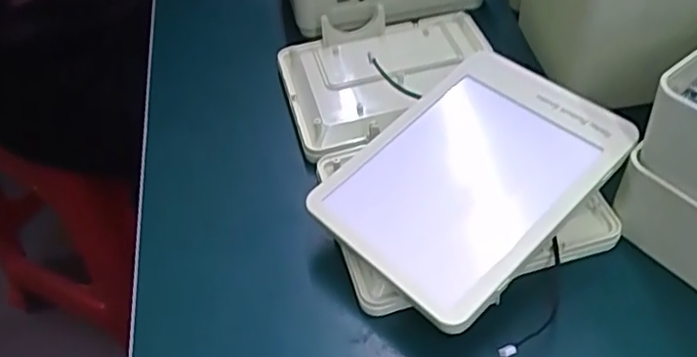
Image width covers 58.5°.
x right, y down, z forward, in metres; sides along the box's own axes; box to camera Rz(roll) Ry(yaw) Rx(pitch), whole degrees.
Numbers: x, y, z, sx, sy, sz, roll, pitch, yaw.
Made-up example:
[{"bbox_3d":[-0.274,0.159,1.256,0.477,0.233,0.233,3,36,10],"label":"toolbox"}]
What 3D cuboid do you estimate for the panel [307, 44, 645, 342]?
[{"bbox_3d":[0.058,-0.002,0.299,0.131,0.016,0.096,-41,50,-15],"label":"panel"}]

